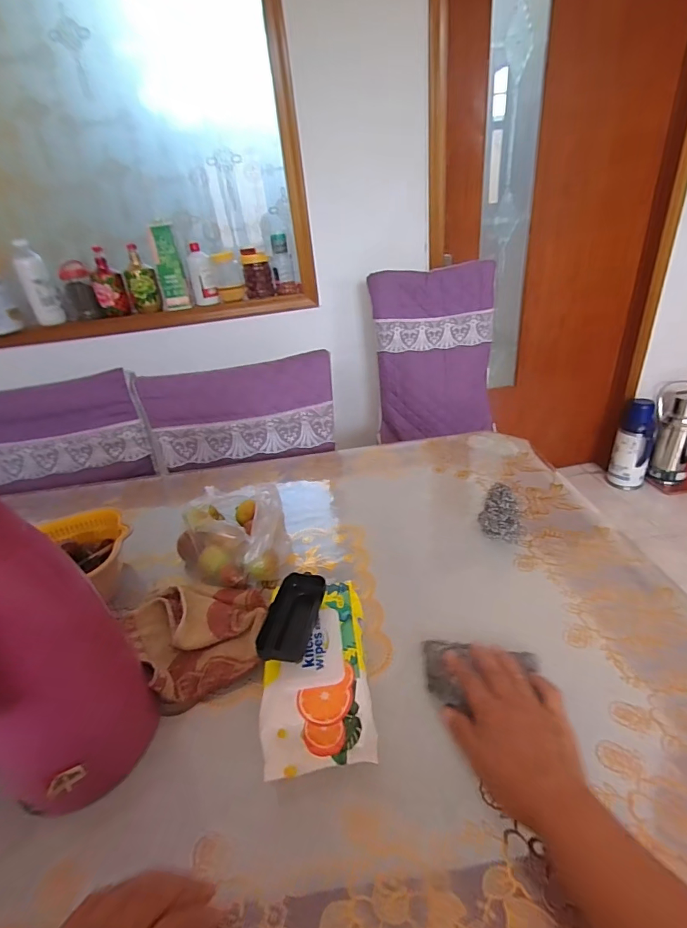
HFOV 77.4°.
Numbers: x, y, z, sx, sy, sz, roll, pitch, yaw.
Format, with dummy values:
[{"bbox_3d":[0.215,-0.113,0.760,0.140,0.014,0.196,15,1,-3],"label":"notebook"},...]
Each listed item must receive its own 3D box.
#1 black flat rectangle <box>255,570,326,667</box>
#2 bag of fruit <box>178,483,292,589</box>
[{"bbox_3d":[-0.056,0.169,0.473,0.050,0.026,0.110,2,32,16],"label":"black flat rectangle"},{"bbox_3d":[-0.166,0.098,0.637,0.160,0.102,0.153,0,31,13],"label":"bag of fruit"}]

